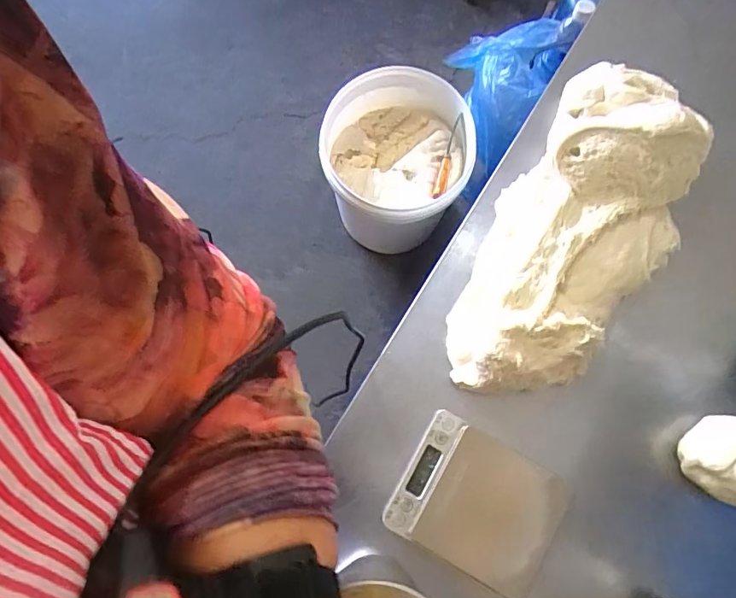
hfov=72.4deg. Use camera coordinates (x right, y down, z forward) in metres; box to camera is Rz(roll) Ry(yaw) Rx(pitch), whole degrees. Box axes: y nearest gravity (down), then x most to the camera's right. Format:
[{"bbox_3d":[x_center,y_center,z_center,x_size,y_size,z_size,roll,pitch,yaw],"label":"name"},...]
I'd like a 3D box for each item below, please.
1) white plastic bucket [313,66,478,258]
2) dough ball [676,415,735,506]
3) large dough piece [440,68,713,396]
[{"bbox_3d":[0.062,-0.281,1.146,0.300,0.339,0.302,0,79,0],"label":"white plastic bucket"},{"bbox_3d":[0.287,0.126,0.403,0.058,0.042,0.065,26,80,6],"label":"dough ball"},{"bbox_3d":[0.181,-0.057,0.423,0.143,0.073,0.318,31,81,6],"label":"large dough piece"}]

